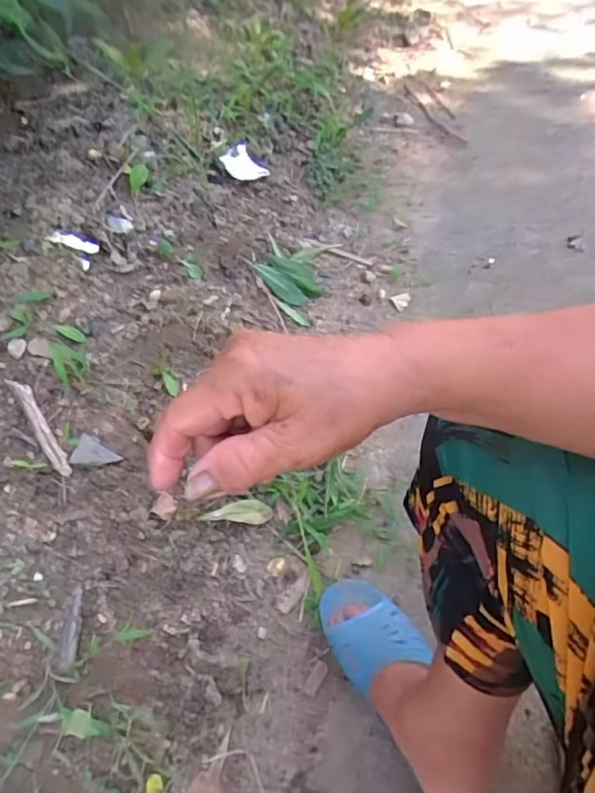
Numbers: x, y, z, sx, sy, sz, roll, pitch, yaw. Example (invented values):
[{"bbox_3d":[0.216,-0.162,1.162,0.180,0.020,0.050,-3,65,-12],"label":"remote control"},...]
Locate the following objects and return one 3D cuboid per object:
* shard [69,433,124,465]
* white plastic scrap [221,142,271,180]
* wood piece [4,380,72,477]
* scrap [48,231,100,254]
[{"bbox_3d":[-0.227,0.066,0.643,0.050,0.004,0.035,23,56,-13],"label":"shard"},{"bbox_3d":[-0.097,-0.425,1.029,0.073,0.014,0.083,51,59,-9],"label":"white plastic scrap"},{"bbox_3d":[-0.288,0.034,0.635,0.017,0.008,0.123,-29,83,-15],"label":"wood piece"},{"bbox_3d":[-0.310,-0.218,0.789,0.064,0.007,0.026,13,55,-13],"label":"scrap"}]

